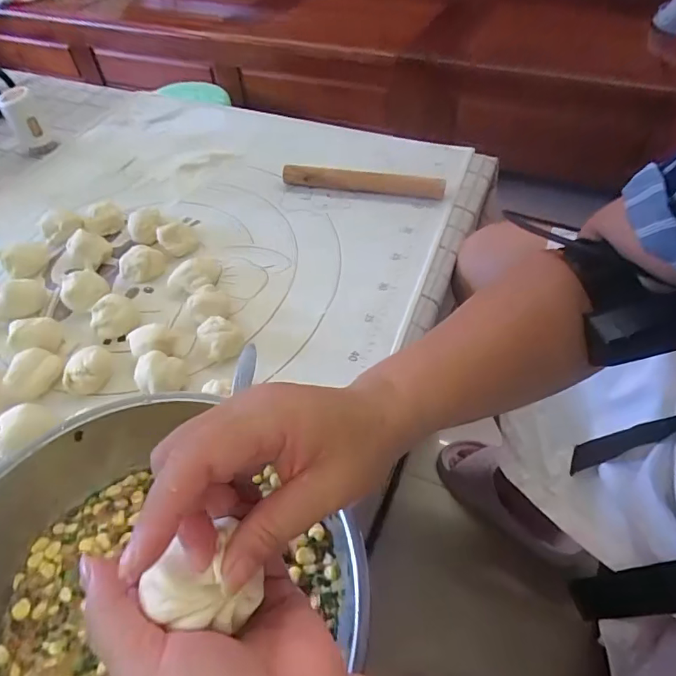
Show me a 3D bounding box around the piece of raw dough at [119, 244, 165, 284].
[{"bbox_3d":[-0.219,-0.082,0.546,0.043,0.031,0.036,1,51,5],"label":"piece of raw dough"}]

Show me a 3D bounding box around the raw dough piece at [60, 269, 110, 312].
[{"bbox_3d":[-0.269,-0.049,0.516,0.046,0.034,0.045,-4,51,0],"label":"raw dough piece"}]

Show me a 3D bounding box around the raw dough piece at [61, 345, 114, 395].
[{"bbox_3d":[-0.232,0.031,0.452,0.046,0.029,0.034,-32,56,-21],"label":"raw dough piece"}]

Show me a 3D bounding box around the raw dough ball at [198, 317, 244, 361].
[{"bbox_3d":[-0.114,-0.002,0.472,0.036,0.022,0.037,-2,51,2],"label":"raw dough ball"}]

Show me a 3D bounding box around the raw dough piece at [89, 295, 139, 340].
[{"bbox_3d":[-0.227,-0.023,0.495,0.039,0.034,0.037,-2,51,2],"label":"raw dough piece"}]

